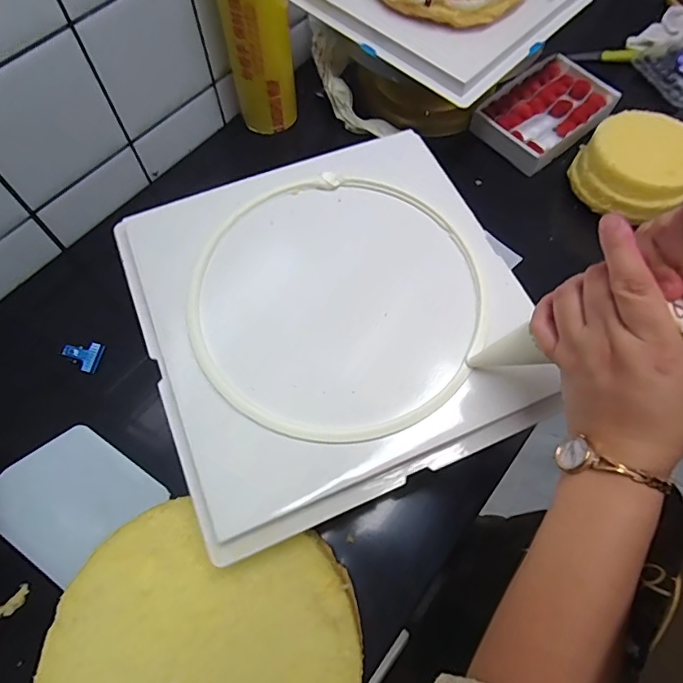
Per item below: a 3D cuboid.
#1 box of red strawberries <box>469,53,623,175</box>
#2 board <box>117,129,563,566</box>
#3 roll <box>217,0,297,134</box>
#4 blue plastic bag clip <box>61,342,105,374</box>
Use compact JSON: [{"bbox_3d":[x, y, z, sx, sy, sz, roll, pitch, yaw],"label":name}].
[{"bbox_3d":[0.299,-0.339,0.689,0.198,0.035,0.139,-41,72,-17],"label":"box of red strawberries"},{"bbox_3d":[-0.003,-0.031,0.415,0.323,0.028,0.308,-21,67,-10],"label":"board"},{"bbox_3d":[-0.108,-0.400,0.590,0.085,0.256,0.077,-3,66,-2],"label":"roll"},{"bbox_3d":[-0.296,0.014,0.537,0.039,0.014,0.036,16,66,6],"label":"blue plastic bag clip"}]

